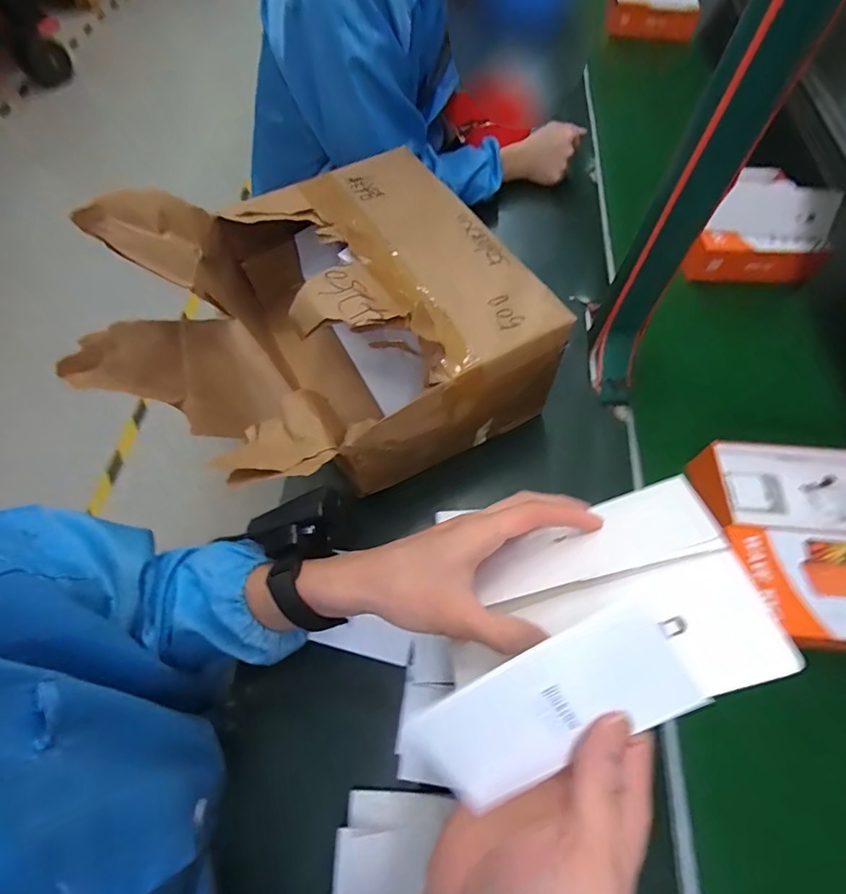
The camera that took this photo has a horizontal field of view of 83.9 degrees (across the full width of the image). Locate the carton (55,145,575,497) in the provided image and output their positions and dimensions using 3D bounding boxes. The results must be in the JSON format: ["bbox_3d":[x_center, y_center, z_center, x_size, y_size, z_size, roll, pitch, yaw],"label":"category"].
[{"bbox_3d":[-0.125,-0.099,0.525,0.417,0.235,0.359,-28,65,-17],"label":"carton"}]

